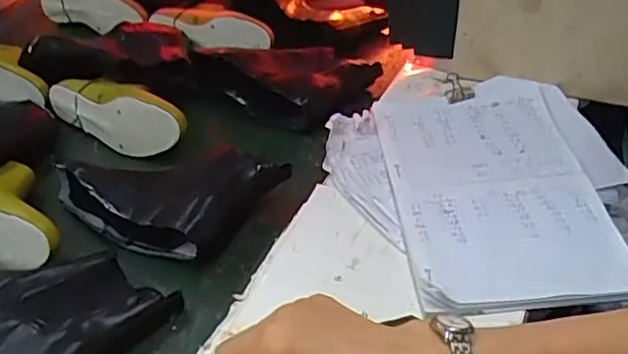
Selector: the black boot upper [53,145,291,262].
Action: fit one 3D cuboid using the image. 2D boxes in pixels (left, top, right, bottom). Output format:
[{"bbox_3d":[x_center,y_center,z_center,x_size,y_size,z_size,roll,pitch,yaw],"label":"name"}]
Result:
[{"bbox_3d":[-0.184,0.010,0.690,0.266,0.062,0.132,12,45,20],"label":"black boot upper"}]

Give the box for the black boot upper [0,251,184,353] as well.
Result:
[{"bbox_3d":[-0.283,0.116,0.590,0.274,0.061,0.152,16,46,24],"label":"black boot upper"}]

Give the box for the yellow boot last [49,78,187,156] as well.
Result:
[{"bbox_3d":[-0.257,-0.092,0.821,0.235,0.070,0.076,24,50,30],"label":"yellow boot last"}]

